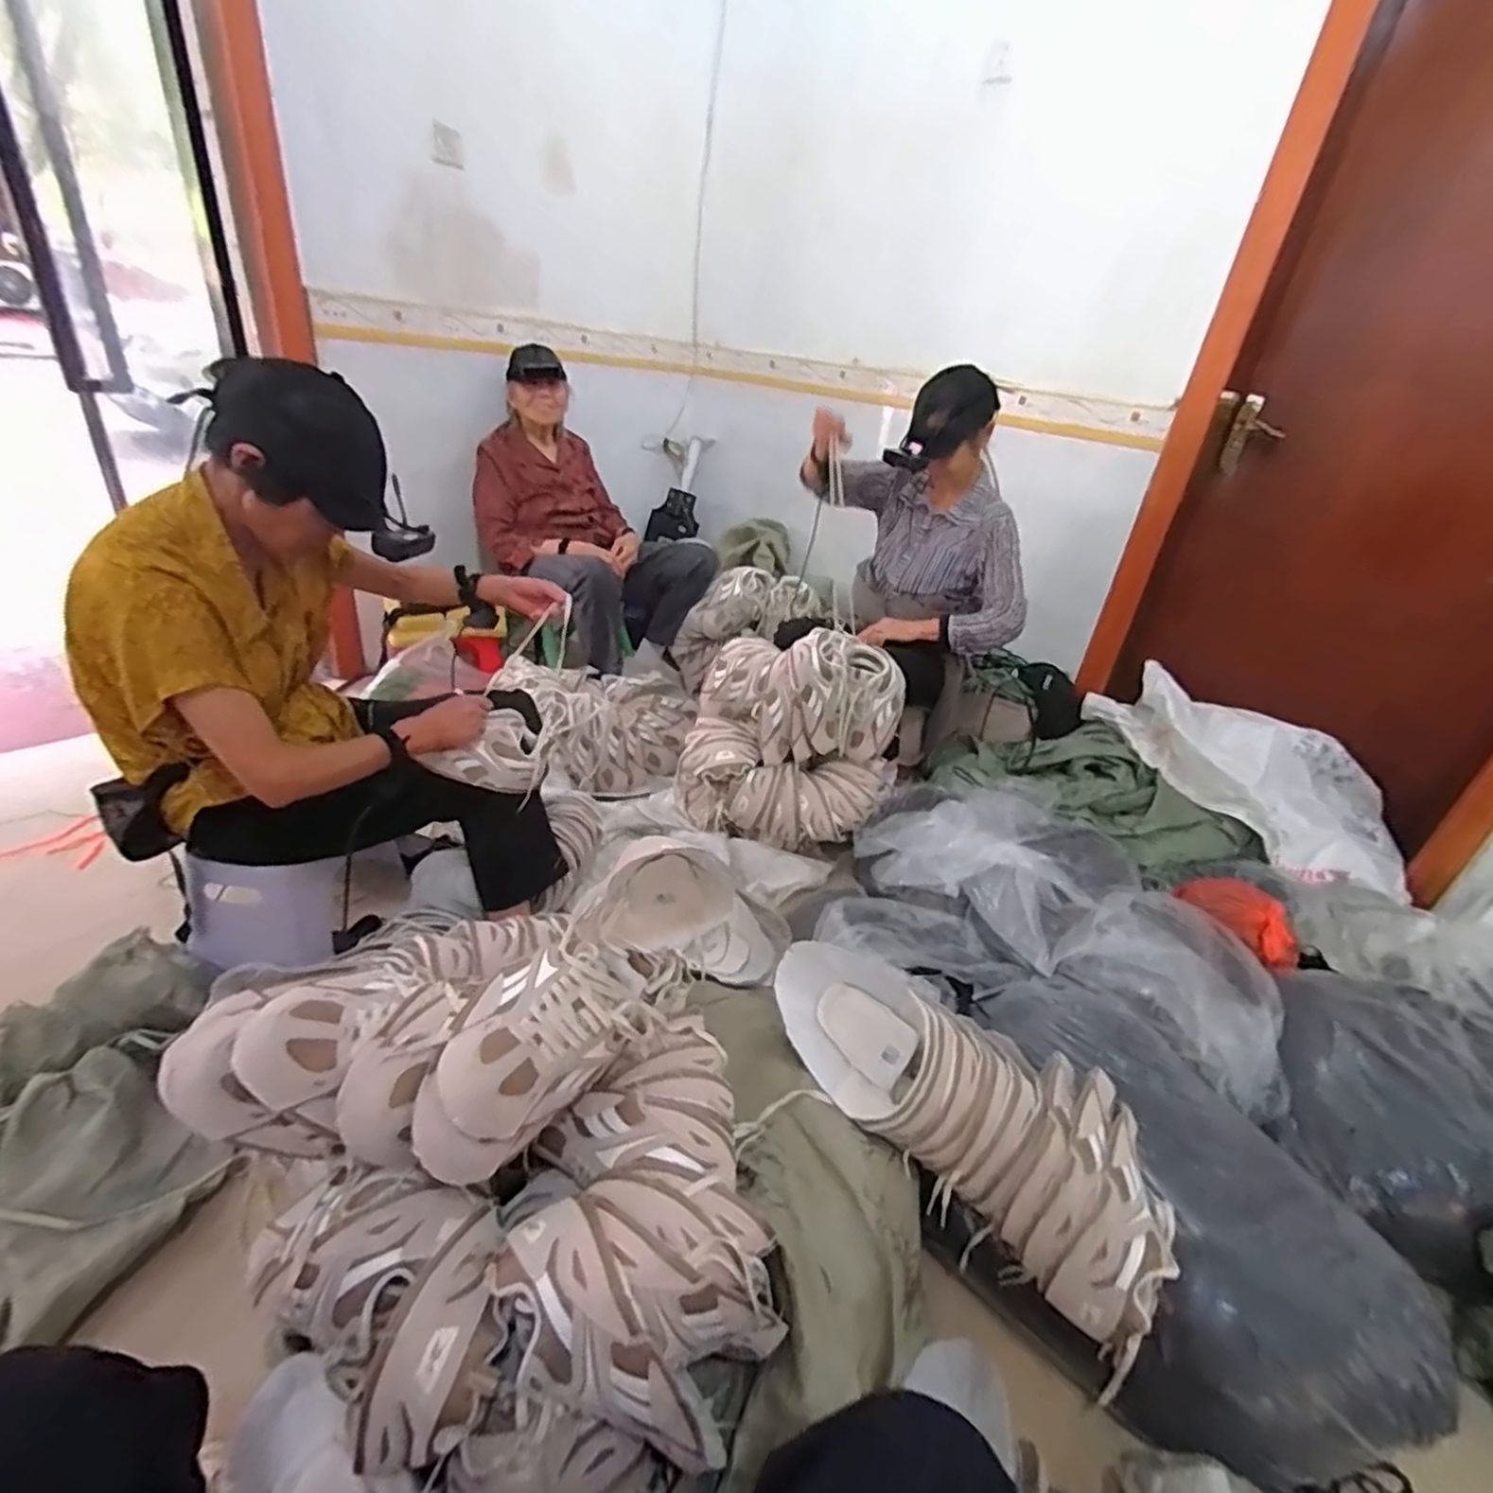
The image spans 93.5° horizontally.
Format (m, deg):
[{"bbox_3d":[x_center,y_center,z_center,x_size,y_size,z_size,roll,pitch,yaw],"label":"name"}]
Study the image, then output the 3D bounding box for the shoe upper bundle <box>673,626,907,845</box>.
[{"bbox_3d":[0.093,-0.016,1.476,0.442,0.392,0.278,12,30,7],"label":"shoe upper bundle"}]

